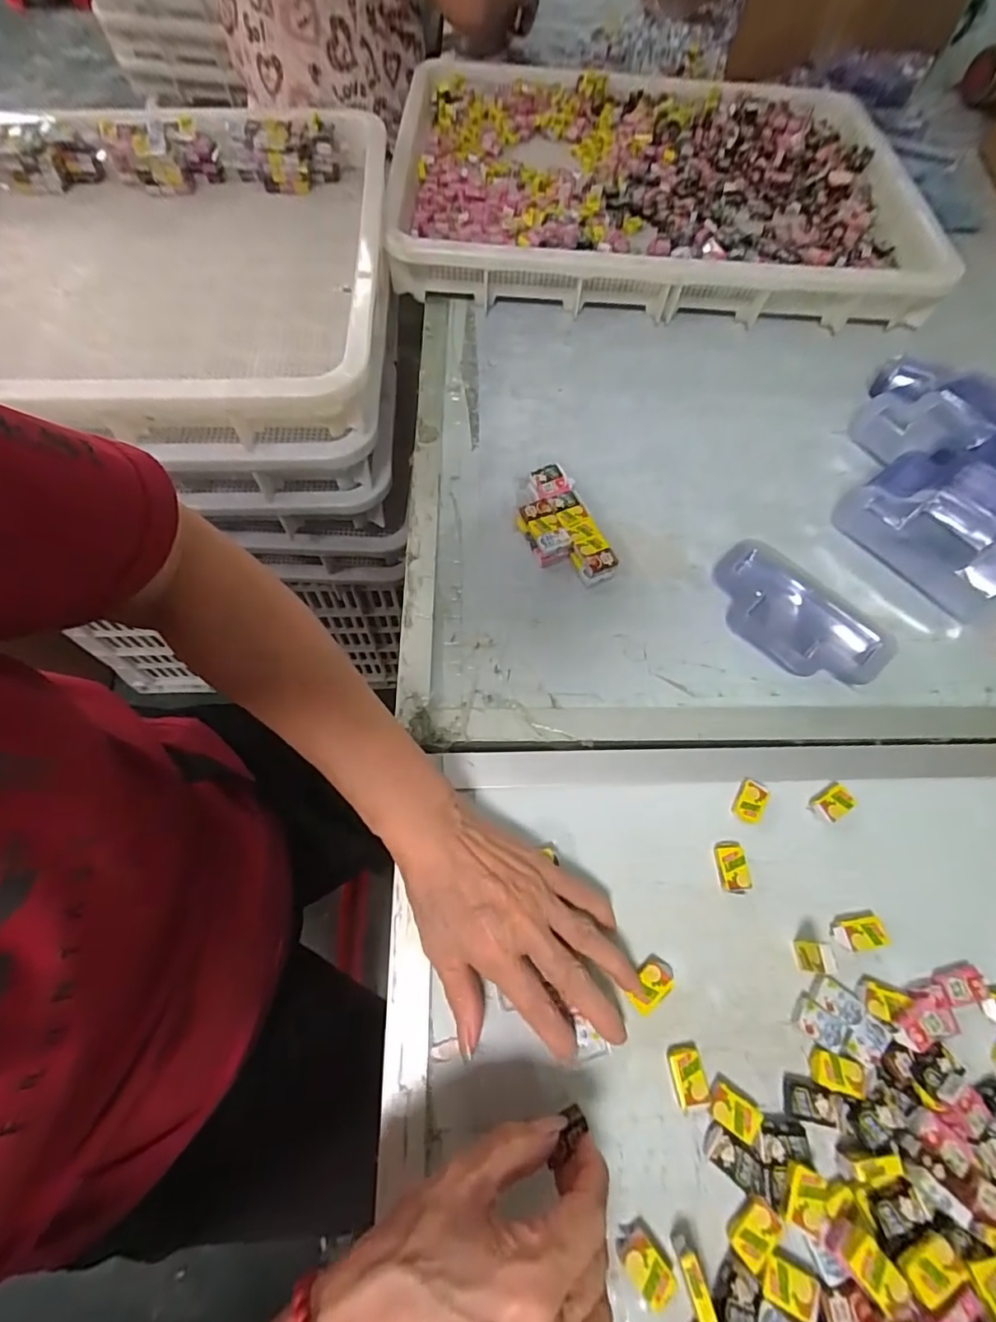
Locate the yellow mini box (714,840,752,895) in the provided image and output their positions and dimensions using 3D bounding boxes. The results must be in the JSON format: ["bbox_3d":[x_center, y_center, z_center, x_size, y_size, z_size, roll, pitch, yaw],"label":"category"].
[{"bbox_3d":[0.151,0.132,0.344,0.020,0.005,0.031,-3,64,-4],"label":"yellow mini box"}]

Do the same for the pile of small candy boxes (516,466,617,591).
[{"bbox_3d":[0.051,-0.113,0.450,0.055,0.022,0.112,-17,66,-11],"label":"pile of small candy boxes"}]

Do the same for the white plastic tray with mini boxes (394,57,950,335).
[{"bbox_3d":[0.194,-0.598,0.672,0.610,0.064,0.464,0,64,-3],"label":"white plastic tray with mini boxes"}]

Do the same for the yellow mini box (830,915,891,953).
[{"bbox_3d":[0.222,0.167,0.326,0.032,0.010,0.017,-7,65,-6],"label":"yellow mini box"}]

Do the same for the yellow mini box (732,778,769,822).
[{"bbox_3d":[0.170,0.094,0.359,0.018,0.006,0.028,26,66,9],"label":"yellow mini box"}]

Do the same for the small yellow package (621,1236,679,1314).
[{"bbox_3d":[0.072,0.295,0.258,0.017,0.007,0.024,-37,71,-18],"label":"small yellow package"}]

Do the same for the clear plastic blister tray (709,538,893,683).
[{"bbox_3d":[0.236,-0.037,0.424,0.139,0.020,0.086,41,69,16],"label":"clear plastic blister tray"}]

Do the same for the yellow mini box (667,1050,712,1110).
[{"bbox_3d":[0.106,0.232,0.297,0.018,0.009,0.028,-7,65,-6],"label":"yellow mini box"}]

